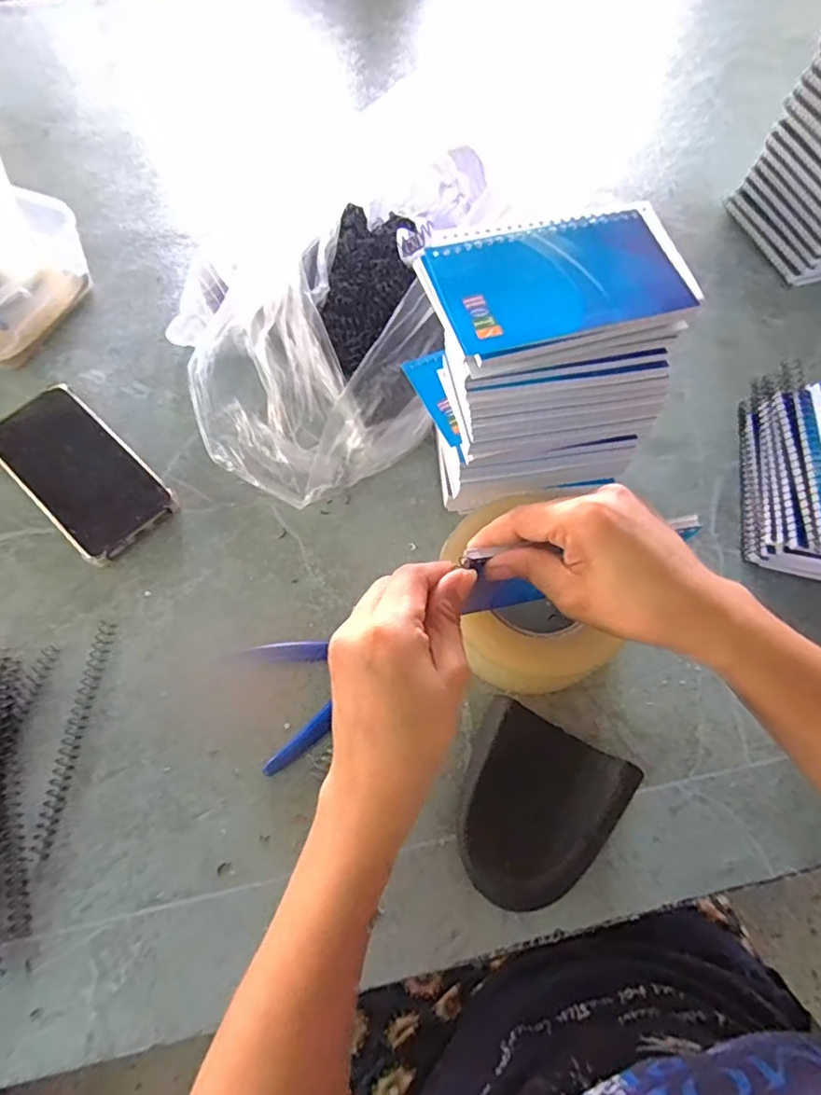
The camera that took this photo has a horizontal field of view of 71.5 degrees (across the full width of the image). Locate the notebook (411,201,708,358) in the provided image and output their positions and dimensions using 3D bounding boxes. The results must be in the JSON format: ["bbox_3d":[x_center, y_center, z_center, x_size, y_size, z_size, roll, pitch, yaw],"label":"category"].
[{"bbox_3d":[0.080,-0.149,0.314,0.140,0.012,0.077,-15,66,-8],"label":"notebook"}]

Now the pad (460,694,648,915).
[{"bbox_3d":[0.073,0.161,0.353,0.094,0.033,0.104,28,67,13],"label":"pad"}]

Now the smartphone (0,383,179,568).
[{"bbox_3d":[-0.274,-0.065,0.468,0.176,0.017,0.080,41,70,18],"label":"smartphone"}]

